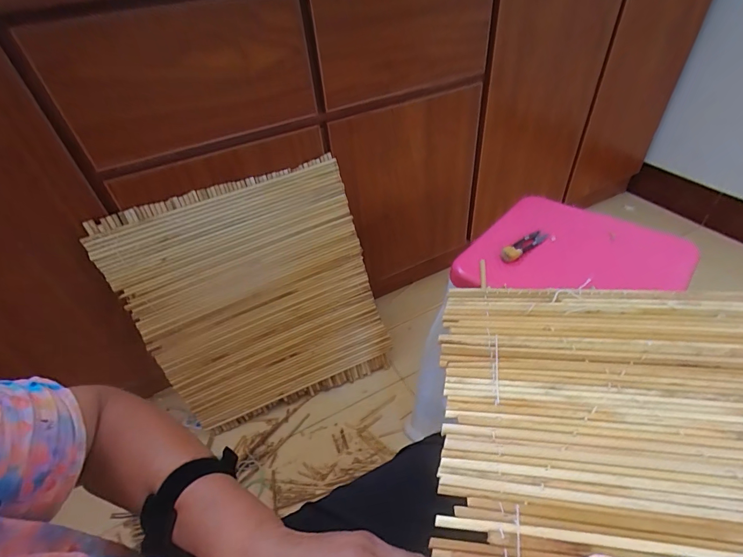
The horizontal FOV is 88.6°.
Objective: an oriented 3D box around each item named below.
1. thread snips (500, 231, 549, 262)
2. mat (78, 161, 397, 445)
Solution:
[{"bbox_3d":[0.223,-0.051,0.558,0.091,0.015,0.025,-33,50,-25],"label":"thread snips"},{"bbox_3d":[-0.211,0.061,0.776,0.441,0.499,0.025,-22,27,-17],"label":"mat"}]

